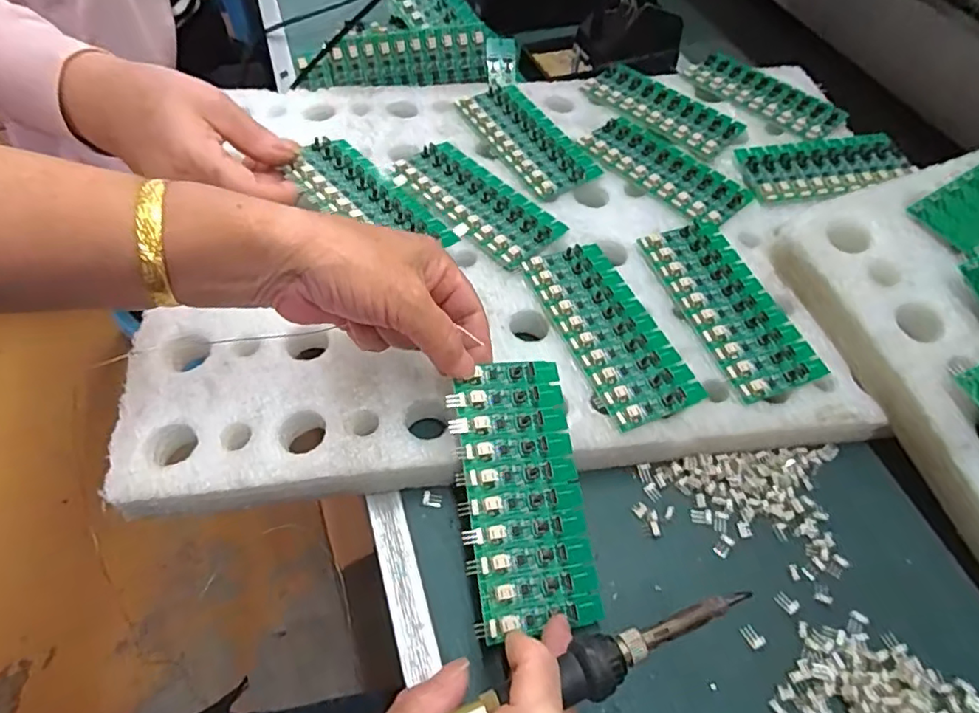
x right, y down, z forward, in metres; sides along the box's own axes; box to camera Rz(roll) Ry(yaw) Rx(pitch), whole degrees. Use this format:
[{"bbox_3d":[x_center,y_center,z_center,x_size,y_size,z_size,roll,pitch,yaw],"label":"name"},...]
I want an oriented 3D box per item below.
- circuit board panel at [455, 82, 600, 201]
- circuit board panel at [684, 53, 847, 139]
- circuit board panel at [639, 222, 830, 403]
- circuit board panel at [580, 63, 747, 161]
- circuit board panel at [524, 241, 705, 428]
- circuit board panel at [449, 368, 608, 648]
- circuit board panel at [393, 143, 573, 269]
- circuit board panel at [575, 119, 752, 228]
[{"bbox_3d":[0.031,-0.184,0.467,0.061,0.010,0.135,-26,61,-19],"label":"circuit board panel"},{"bbox_3d":[0.247,-0.237,0.509,0.053,0.006,0.135,-36,65,-23],"label":"circuit board panel"},{"bbox_3d":[0.157,-0.036,0.375,0.062,0.006,0.136,-17,60,-12],"label":"circuit board panel"},{"bbox_3d":[0.151,-0.220,0.498,0.061,0.006,0.137,-37,65,-24],"label":"circuit board panel"},{"bbox_3d":[0.077,-0.020,0.362,0.061,0.011,0.135,-19,59,-15],"label":"circuit board panel"},{"bbox_3d":[0.017,0.069,0.296,0.066,0.005,0.135,-3,71,-19],"label":"circuit board panel"},{"bbox_3d":[-0.008,-0.119,0.425,0.061,0.017,0.135,-35,64,-23],"label":"circuit board panel"},{"bbox_3d":[0.139,-0.151,0.451,0.055,0.005,0.135,-37,65,-24],"label":"circuit board panel"}]

